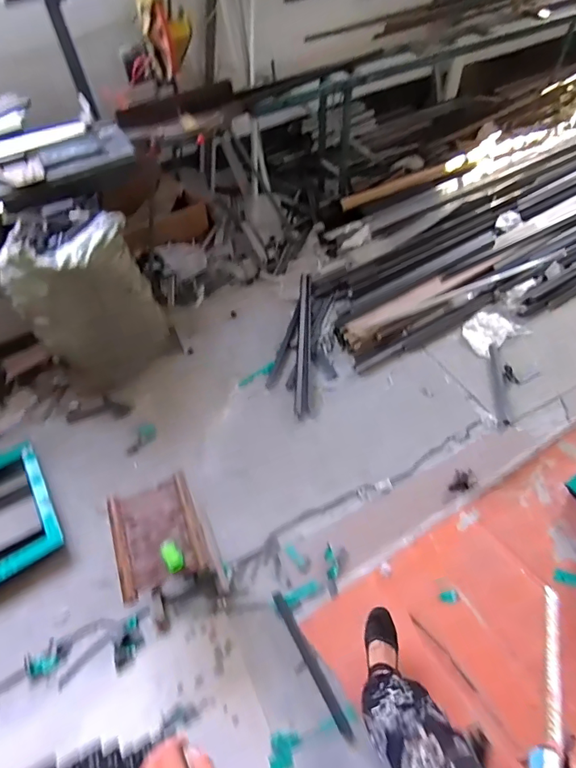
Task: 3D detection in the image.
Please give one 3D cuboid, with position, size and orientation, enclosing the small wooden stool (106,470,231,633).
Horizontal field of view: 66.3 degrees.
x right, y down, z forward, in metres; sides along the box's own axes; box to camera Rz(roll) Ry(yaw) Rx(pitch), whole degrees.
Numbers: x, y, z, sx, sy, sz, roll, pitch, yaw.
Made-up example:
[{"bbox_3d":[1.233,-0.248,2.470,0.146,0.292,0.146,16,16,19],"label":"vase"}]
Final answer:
[{"bbox_3d":[-0.369,0.507,1.368,0.249,0.273,0.327,-22,52,-8],"label":"small wooden stool"}]

